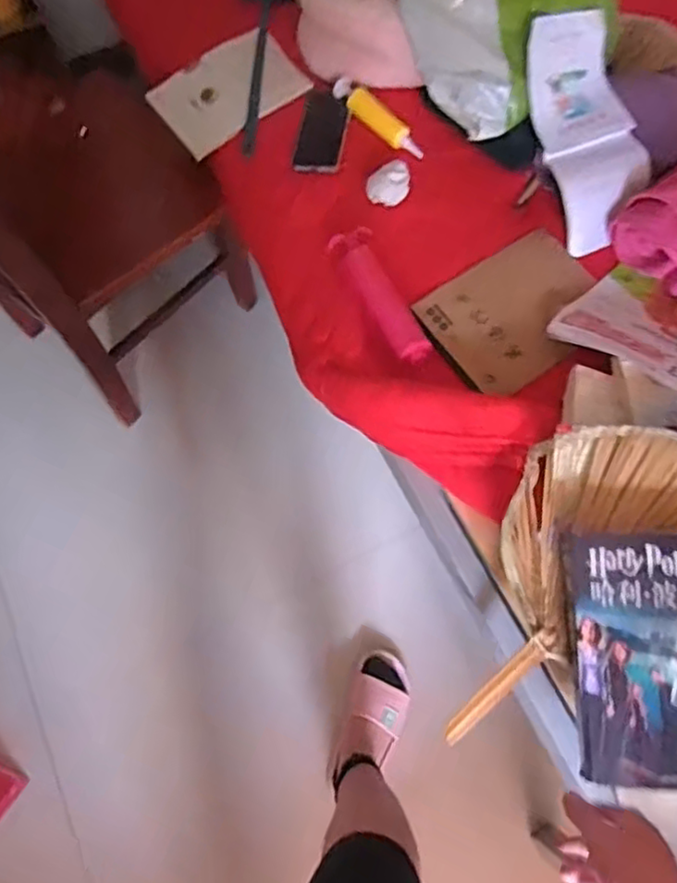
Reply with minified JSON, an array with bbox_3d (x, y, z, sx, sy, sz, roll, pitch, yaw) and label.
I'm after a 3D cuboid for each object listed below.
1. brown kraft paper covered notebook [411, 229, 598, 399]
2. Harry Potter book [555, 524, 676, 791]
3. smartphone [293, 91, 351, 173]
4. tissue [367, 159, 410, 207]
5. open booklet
[{"bbox_3d":[0.245,-0.183,0.892,0.248,0.014,0.185,-34,72,-11],"label":"brown kraft paper covered notebook"},{"bbox_3d":[0.336,0.217,0.675,0.183,0.034,0.249,0,77,9],"label":"Harry Potter book"},{"bbox_3d":[-0.023,-0.478,1.013,0.074,0.006,0.132,11,84,13],"label":"smartphone"},{"bbox_3d":[0.074,-0.380,0.959,0.059,0.034,0.055,3,69,2],"label":"tissue"},{"bbox_3d":[0.347,-0.424,0.905,0.134,0.048,0.301,-16,99,-5],"label":"open booklet"}]

